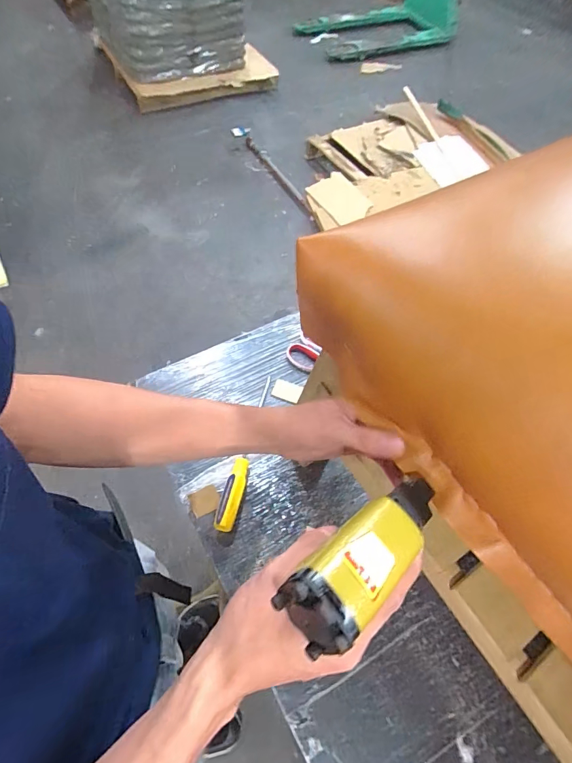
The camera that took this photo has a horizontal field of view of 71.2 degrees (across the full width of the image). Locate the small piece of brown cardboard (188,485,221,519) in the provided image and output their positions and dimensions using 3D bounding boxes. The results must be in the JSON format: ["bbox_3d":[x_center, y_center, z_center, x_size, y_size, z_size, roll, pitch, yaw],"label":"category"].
[{"bbox_3d":[-0.128,0.191,0.634,0.044,0.005,0.040,-20,63,-17],"label":"small piece of brown cardboard"}]

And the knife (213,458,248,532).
[{"bbox_3d":[-0.084,0.176,0.630,0.030,0.024,0.115,15,59,3],"label":"knife"}]

